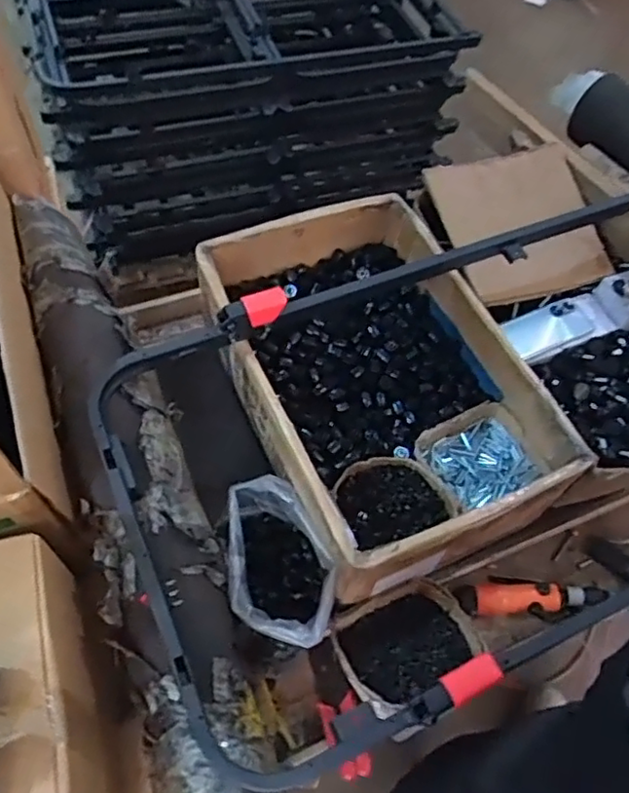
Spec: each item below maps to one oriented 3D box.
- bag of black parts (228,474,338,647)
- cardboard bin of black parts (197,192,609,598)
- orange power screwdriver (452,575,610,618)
[{"bbox_3d":[-0.041,0.207,0.788,0.124,0.119,0.194,-1,58,-6],"label":"bag of black parts"},{"bbox_3d":[0.082,-0.031,0.914,0.350,0.137,0.528,-21,62,-17],"label":"cardboard bin of black parts"},{"bbox_3d":[0.297,0.279,0.893,0.210,0.042,0.052,4,58,-2],"label":"orange power screwdriver"}]

